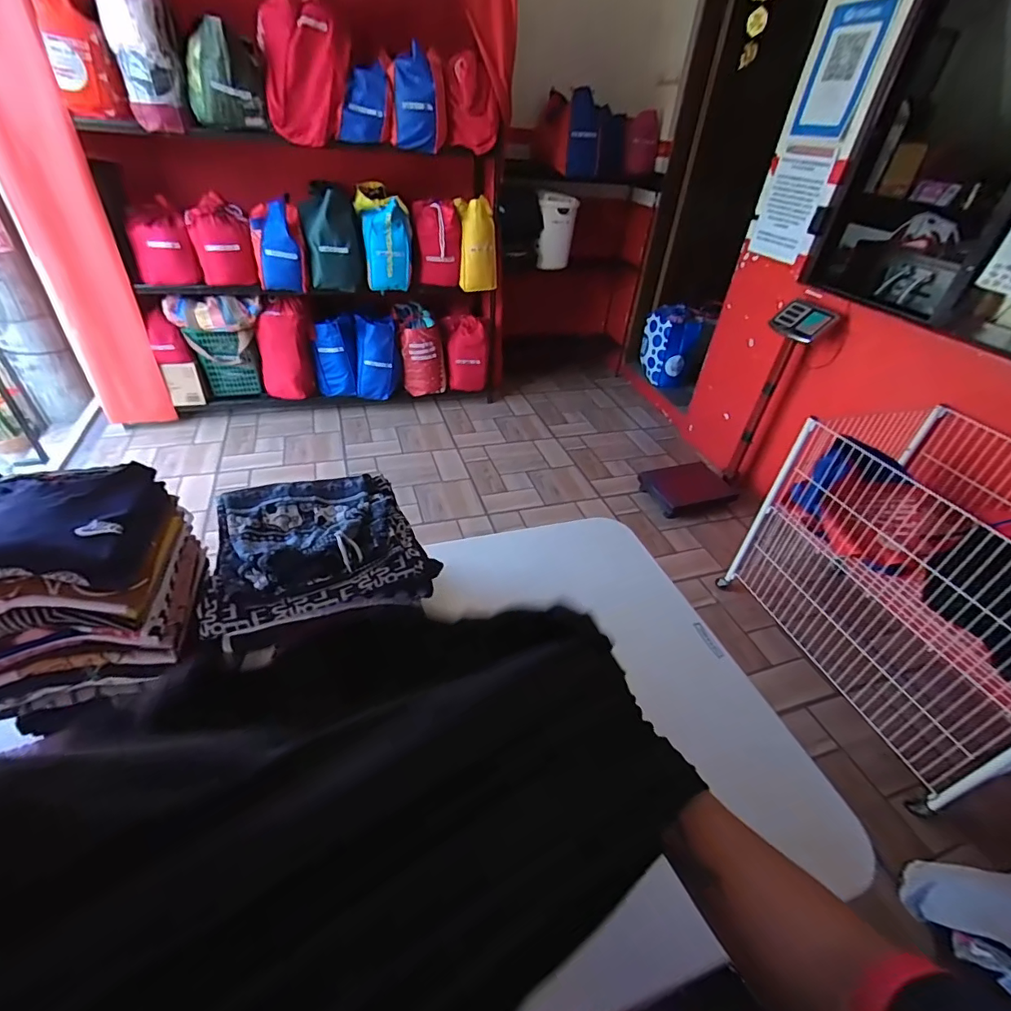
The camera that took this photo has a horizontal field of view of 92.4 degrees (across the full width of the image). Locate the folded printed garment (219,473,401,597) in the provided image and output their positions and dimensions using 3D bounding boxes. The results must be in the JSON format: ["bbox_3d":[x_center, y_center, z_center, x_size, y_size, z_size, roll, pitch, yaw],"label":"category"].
[{"bbox_3d":[-0.279,0.023,0.710,0.235,0.048,0.206,-9,40,-18],"label":"folded printed garment"}]

